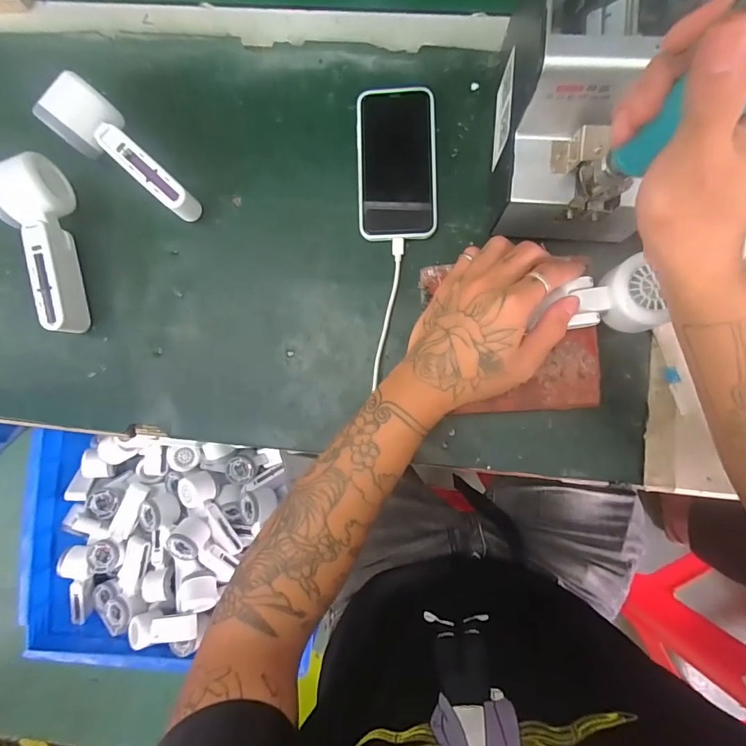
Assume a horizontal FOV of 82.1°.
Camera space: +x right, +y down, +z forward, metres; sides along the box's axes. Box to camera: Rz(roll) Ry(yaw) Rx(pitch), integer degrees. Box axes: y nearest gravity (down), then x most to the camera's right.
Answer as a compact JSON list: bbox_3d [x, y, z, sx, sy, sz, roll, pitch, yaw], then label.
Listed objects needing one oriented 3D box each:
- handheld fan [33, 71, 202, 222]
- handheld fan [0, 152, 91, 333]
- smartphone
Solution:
[{"bbox_3d":[-0.233,-0.207,0.408,0.154,0.053,0.055,41,89,4],"label":"handheld fan"},{"bbox_3d":[-0.312,-0.119,0.406,0.053,0.049,0.164,-16,86,2],"label":"handheld fan"},{"bbox_3d":[0.023,-0.202,0.415,0.075,0.008,0.144,-1,86,3],"label":"smartphone"}]

